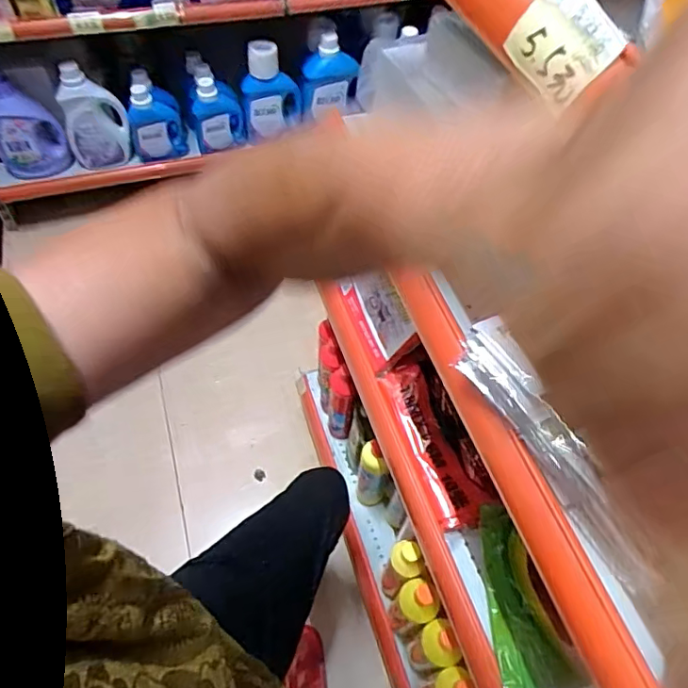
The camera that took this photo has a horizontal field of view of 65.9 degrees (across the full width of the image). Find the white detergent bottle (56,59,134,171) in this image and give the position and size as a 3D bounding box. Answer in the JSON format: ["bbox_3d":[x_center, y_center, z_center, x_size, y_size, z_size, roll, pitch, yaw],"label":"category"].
[{"bbox_3d":[-0.677,-0.607,1.434,0.158,0.252,0.099,-23,63,-16],"label":"white detergent bottle"}]

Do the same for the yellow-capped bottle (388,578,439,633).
[{"bbox_3d":[0.107,0.421,0.853,0.052,0.212,0.060,-8,60,-7],"label":"yellow-capped bottle"}]

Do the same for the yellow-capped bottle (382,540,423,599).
[{"bbox_3d":[0.090,0.374,0.877,0.052,0.230,0.049,1,59,-2],"label":"yellow-capped bottle"}]

